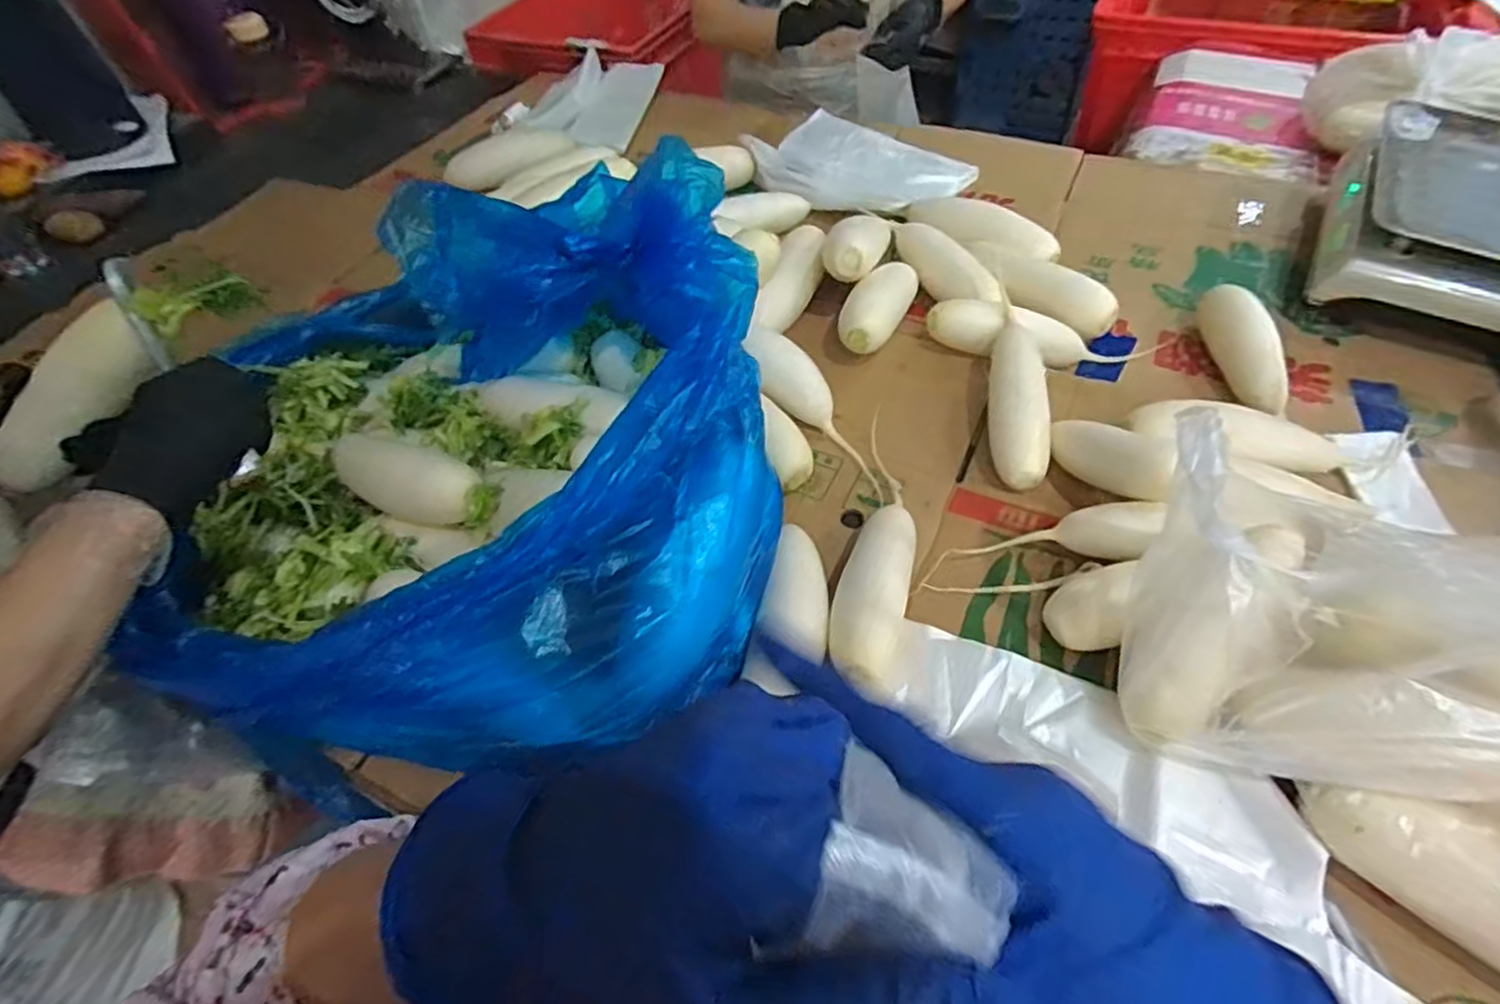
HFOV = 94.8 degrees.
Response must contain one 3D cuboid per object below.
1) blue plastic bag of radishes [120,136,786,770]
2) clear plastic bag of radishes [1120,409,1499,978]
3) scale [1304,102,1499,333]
[{"bbox_3d":[-0.231,-0.071,0.593,0.497,0.200,0.493,-1,52,3],"label":"blue plastic bag of radishes"},{"bbox_3d":[0.441,0.119,0.379,0.430,0.233,0.198,32,61,25],"label":"clear plastic bag of radishes"},{"bbox_3d":[0.821,-0.307,0.780,0.274,0.105,0.316,24,58,21],"label":"scale"}]

